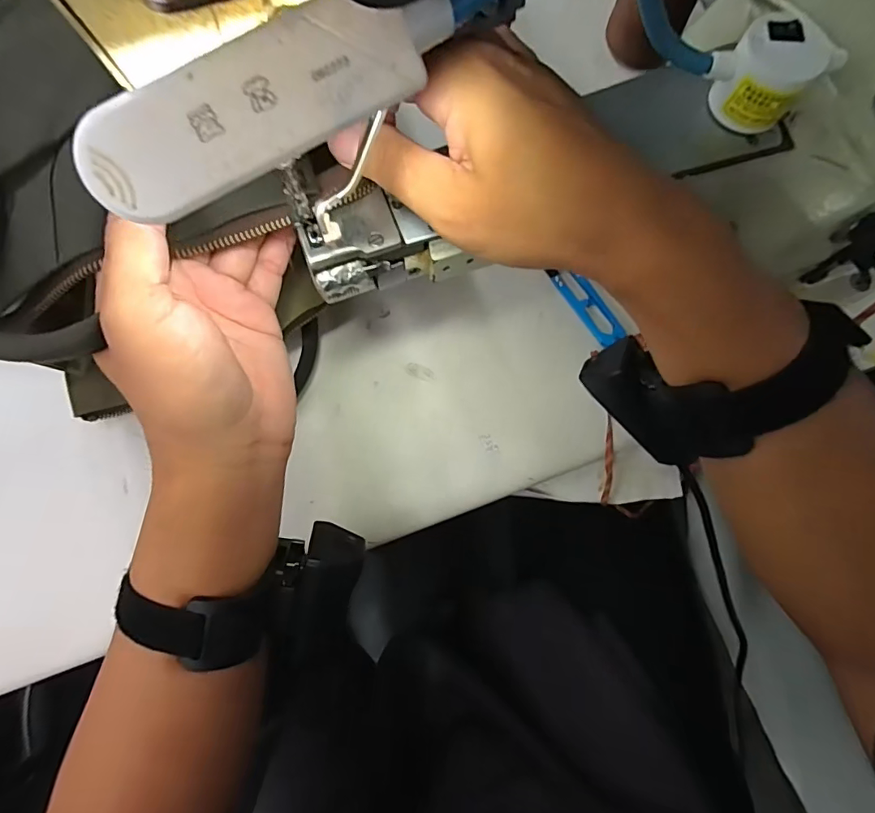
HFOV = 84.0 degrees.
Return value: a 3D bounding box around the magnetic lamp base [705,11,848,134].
[{"bbox_3d":[0.146,-0.149,0.220,0.031,0.036,0.037,-26,77,-5],"label":"magnetic lamp base"}]

